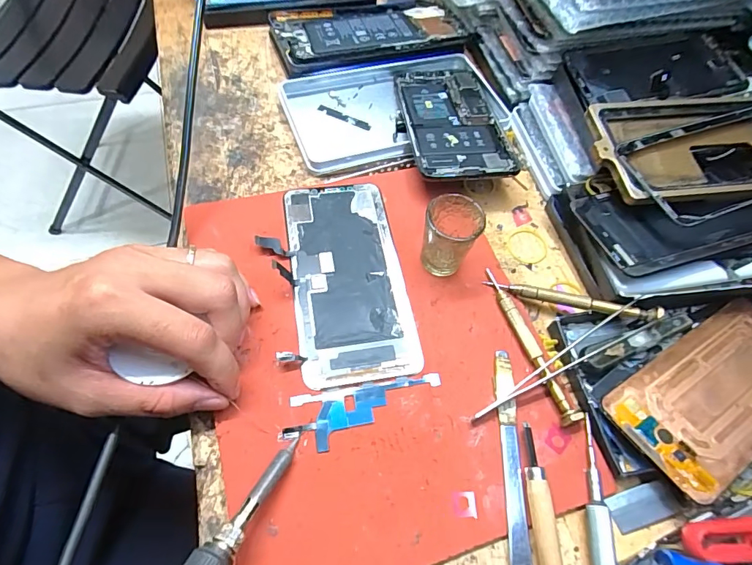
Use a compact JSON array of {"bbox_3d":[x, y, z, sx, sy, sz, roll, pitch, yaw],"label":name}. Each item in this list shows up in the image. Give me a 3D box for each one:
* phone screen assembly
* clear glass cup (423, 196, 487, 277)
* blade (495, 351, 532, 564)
[{"bbox_3d":[-0.024,-0.005,0.295,0.082,0.011,0.148,-8,61,-9],"label":"phone screen assembly"},{"bbox_3d":[0.049,-0.031,0.291,0.033,0.052,0.034,2,60,-3],"label":"clear glass cup"},{"bbox_3d":[0.075,0.101,0.246,0.011,0.004,0.127,4,60,-2],"label":"blade"}]

